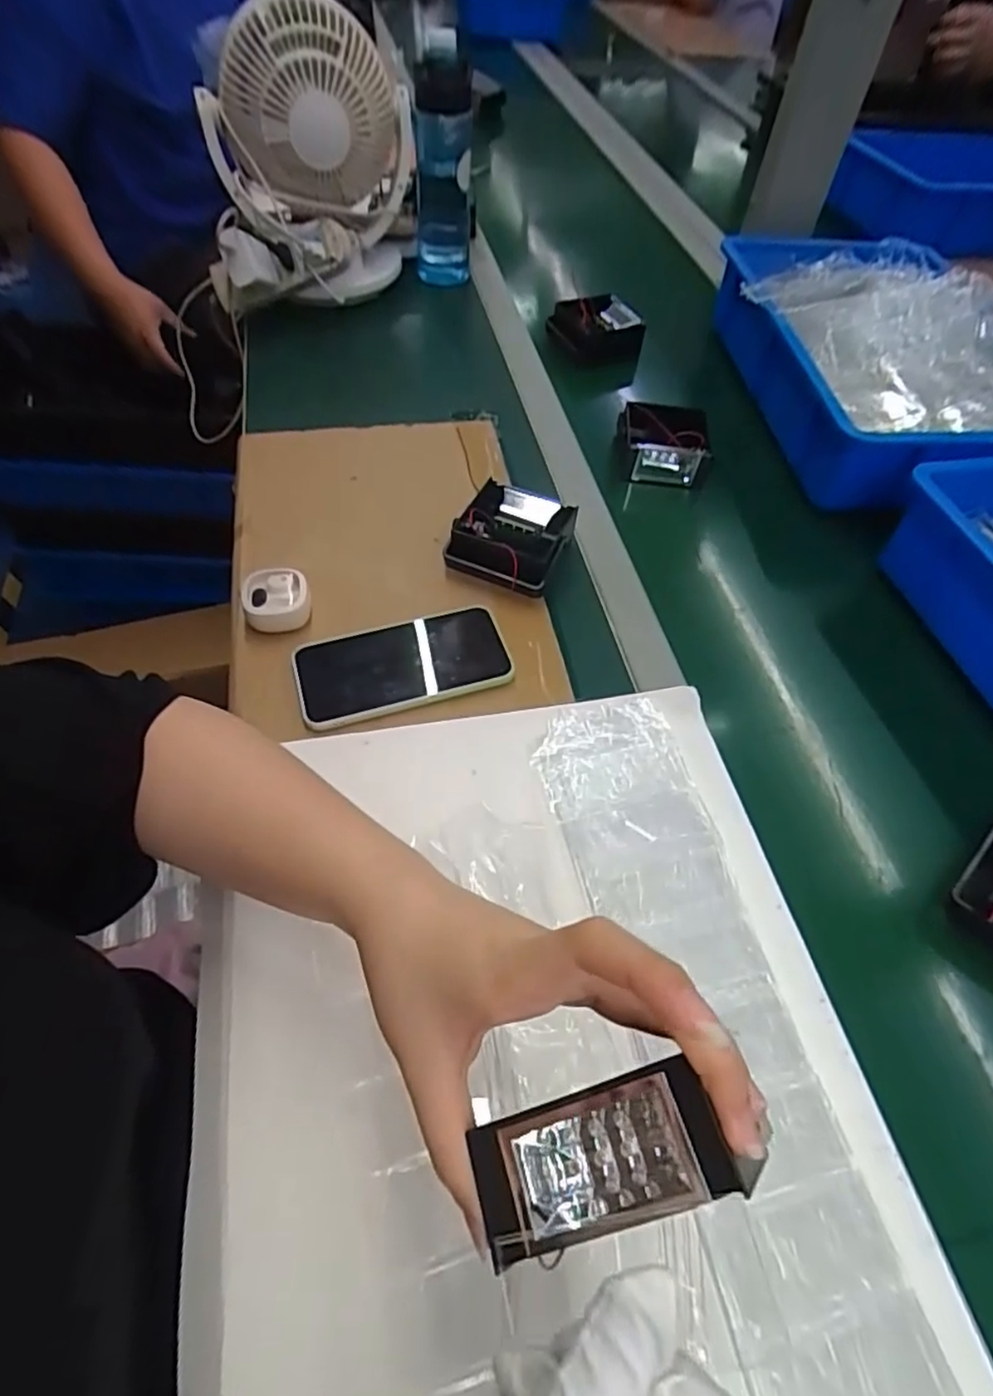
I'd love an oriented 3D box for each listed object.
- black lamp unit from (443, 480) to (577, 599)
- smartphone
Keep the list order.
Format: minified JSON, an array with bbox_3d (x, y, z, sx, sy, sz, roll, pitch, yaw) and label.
[{"bbox_3d":[0.011,-0.131,0.551,0.092,0.046,0.093,20,56,10],"label":"black lamp unit"},{"bbox_3d":[-0.069,-0.023,0.491,0.153,0.016,0.075,-12,57,-11],"label":"smartphone"}]

